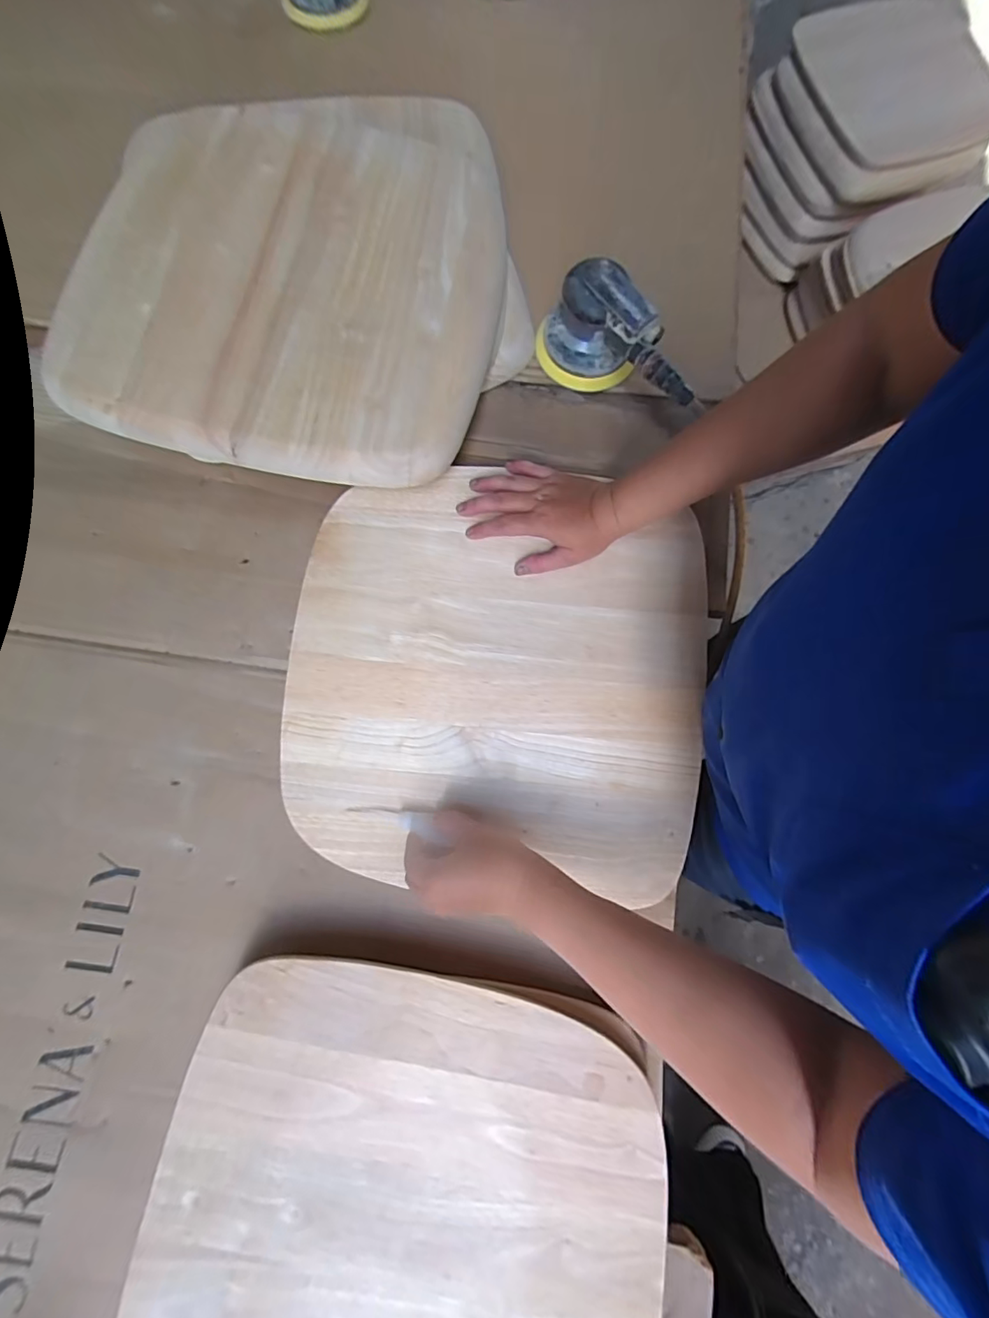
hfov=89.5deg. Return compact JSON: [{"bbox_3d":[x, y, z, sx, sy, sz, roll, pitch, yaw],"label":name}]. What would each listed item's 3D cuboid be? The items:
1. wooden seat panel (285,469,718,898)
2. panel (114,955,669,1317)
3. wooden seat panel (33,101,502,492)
[{"bbox_3d":[0.003,0.022,0.502,0.408,0.041,0.377,8,78,1],"label":"wooden seat panel"},{"bbox_3d":[-0.077,0.489,0.396,0.405,0.017,0.419,13,78,2],"label":"panel"},{"bbox_3d":[-0.198,-0.420,0.521,0.418,0.048,0.472,12,78,1],"label":"wooden seat panel"}]

